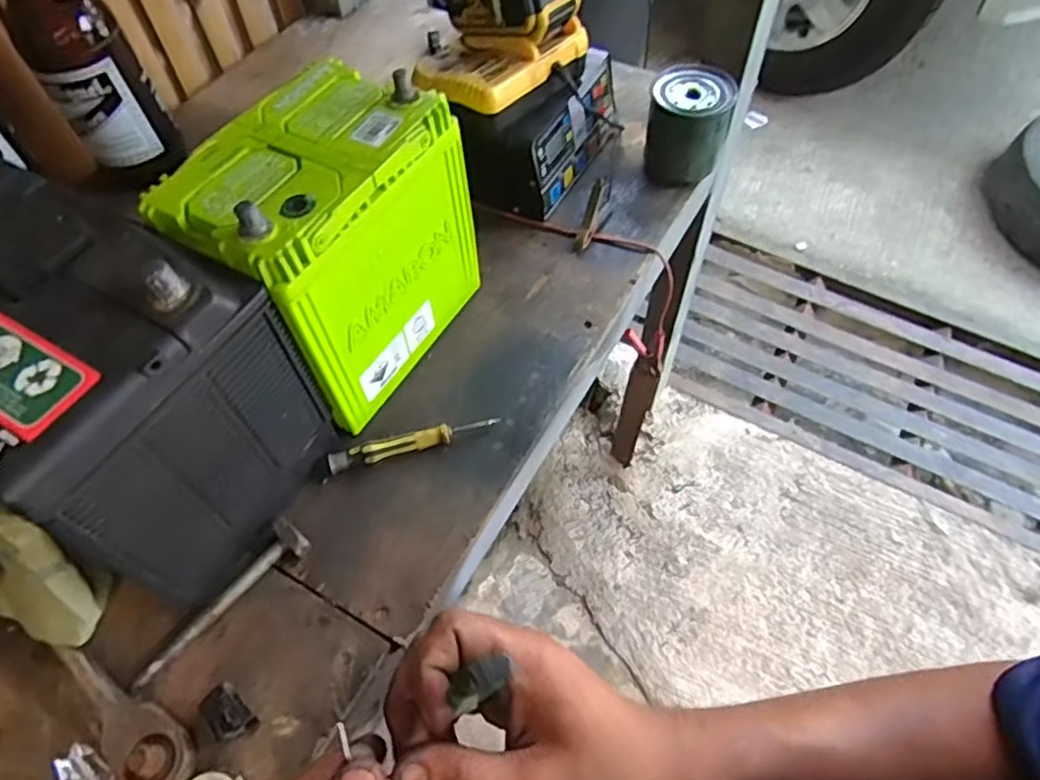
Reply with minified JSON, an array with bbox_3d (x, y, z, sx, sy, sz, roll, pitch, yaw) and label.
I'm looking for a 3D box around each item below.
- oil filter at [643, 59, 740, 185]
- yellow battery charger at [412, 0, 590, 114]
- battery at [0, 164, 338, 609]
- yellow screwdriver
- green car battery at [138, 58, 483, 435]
[{"bbox_3d":[0.172,-0.272,0.679,0.080,0.089,0.079,12,58,10],"label":"oil filter"},{"bbox_3d":[-0.023,-0.325,0.581,0.108,0.093,0.140,34,64,22],"label":"yellow battery charger"},{"bbox_3d":[-0.303,-0.016,0.461,0.278,0.214,0.166,28,62,19],"label":"battery"},{"bbox_3d":[-0.084,0.042,0.530,0.136,0.018,0.014,-16,57,-8],"label":"yellow screwdriver"},{"bbox_3d":[-0.143,-0.107,0.521,0.128,0.201,0.193,27,62,18],"label":"green car battery"}]

